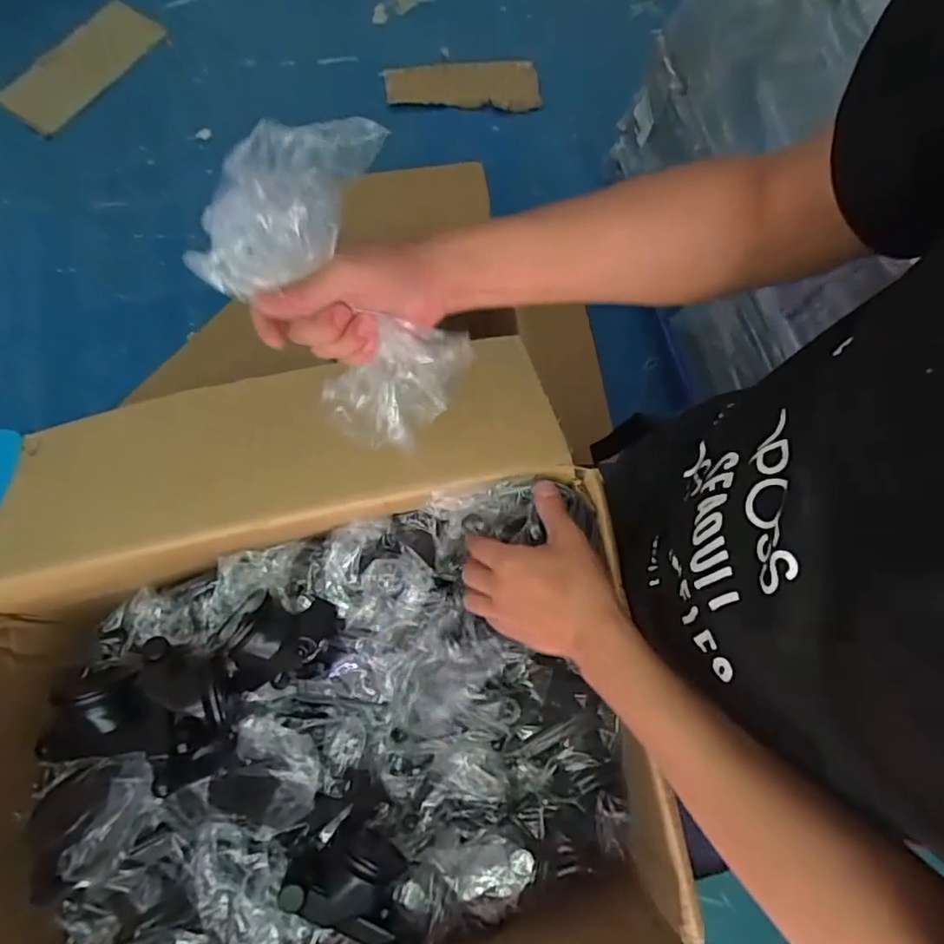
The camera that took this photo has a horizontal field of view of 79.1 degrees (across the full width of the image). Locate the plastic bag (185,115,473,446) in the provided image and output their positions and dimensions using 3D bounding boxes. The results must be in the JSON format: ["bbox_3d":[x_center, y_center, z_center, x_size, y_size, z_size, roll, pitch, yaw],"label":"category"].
[{"bbox_3d":[-0.077,-0.105,0.341,0.103,0.180,0.067,-43,49,-12],"label":"plastic bag"}]

